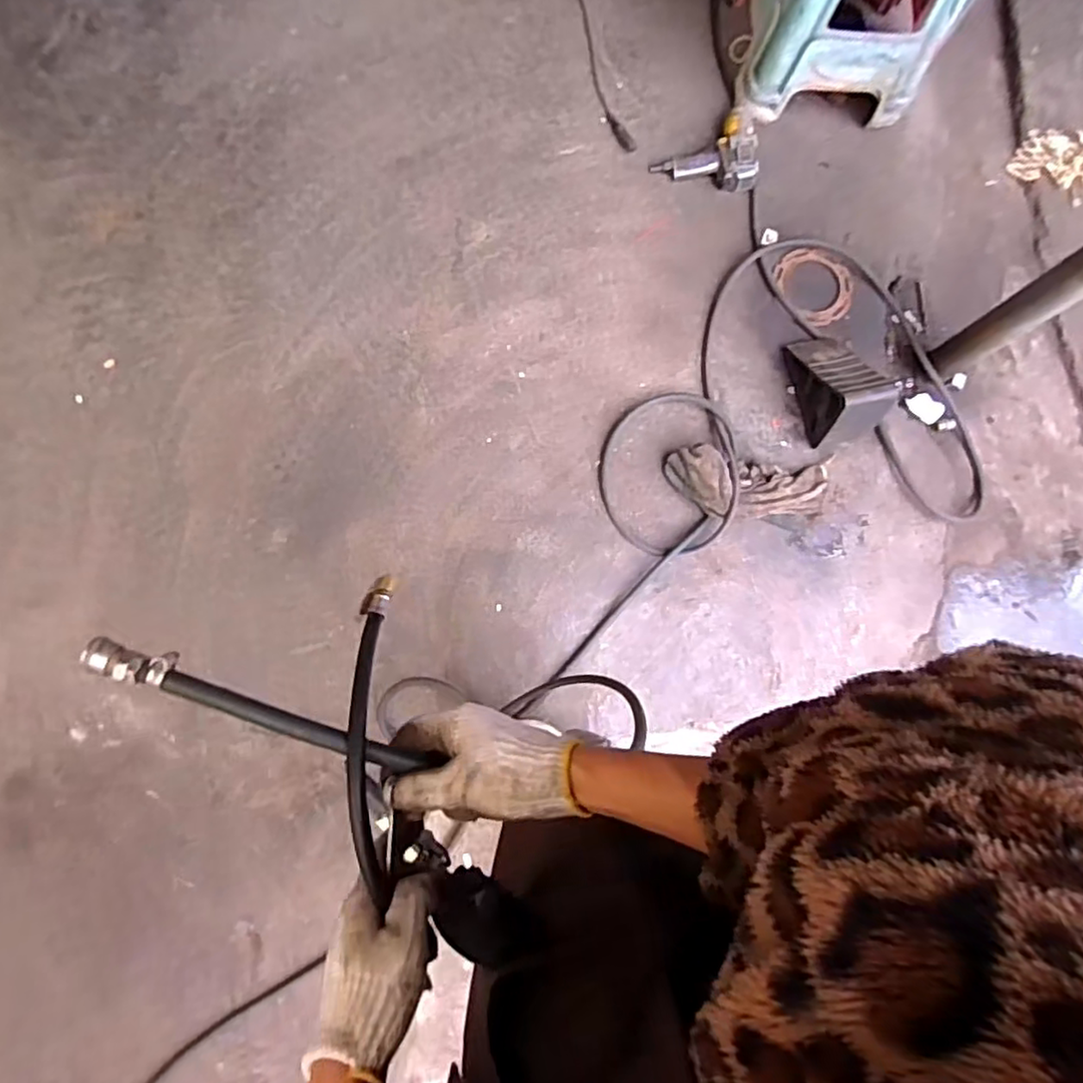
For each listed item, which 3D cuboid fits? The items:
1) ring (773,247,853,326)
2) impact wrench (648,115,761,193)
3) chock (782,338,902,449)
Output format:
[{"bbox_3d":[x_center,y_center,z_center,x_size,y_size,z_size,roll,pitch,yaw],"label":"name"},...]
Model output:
[{"bbox_3d":[0.636,-0.596,1.498,0.152,0.020,0.188,-40,85,-8],"label":"ring"},{"bbox_3d":[0.380,-0.881,1.478,0.235,0.073,0.146,-6,82,-4],"label":"impact wrench"},{"bbox_3d":[0.634,-0.347,1.385,0.122,0.208,0.246,-11,82,-5],"label":"chock"}]

